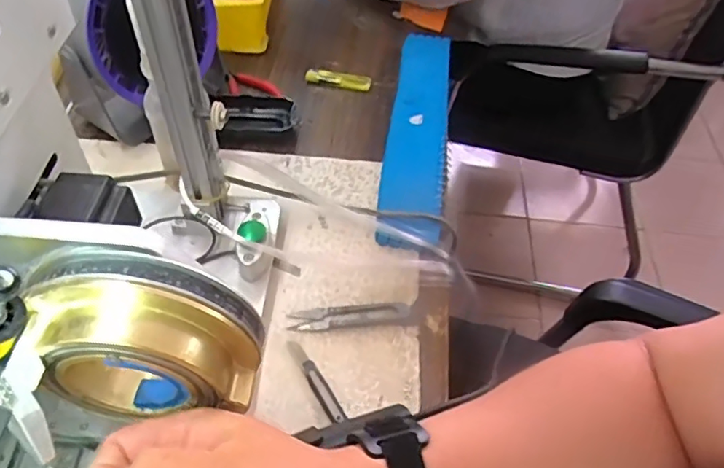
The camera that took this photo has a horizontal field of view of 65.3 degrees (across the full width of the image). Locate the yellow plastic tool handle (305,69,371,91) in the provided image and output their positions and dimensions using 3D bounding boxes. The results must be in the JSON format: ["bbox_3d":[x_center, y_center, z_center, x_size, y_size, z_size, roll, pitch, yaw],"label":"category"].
[{"bbox_3d":[-0.028,-0.188,0.688,0.077,0.017,0.019,11,51,4],"label":"yellow plastic tool handle"}]

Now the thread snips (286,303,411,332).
[{"bbox_3d":[-0.010,0.071,0.483,0.102,0.006,0.022,-4,51,-7],"label":"thread snips"}]

